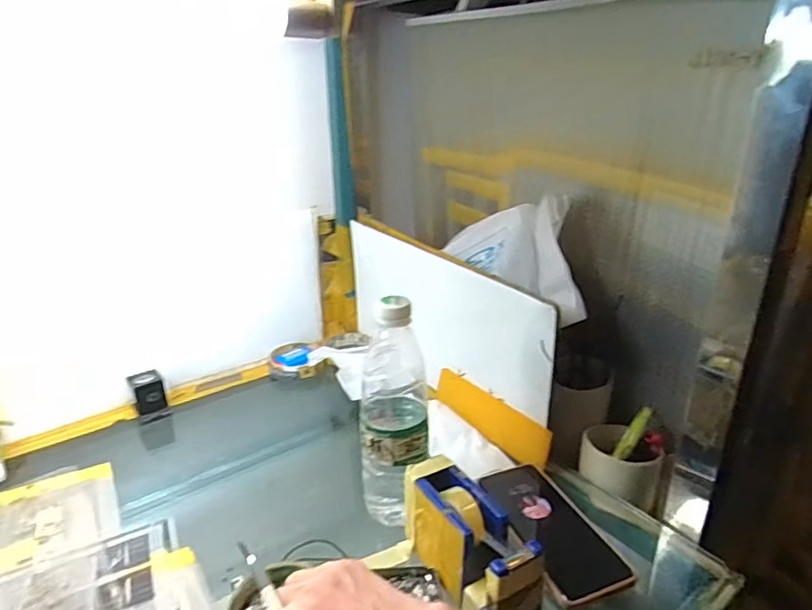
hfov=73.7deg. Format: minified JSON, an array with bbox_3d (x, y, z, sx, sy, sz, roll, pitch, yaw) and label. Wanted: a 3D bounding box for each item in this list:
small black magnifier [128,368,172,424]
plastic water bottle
[{"bbox_3d":[-0.347,0.123,0.731,0.043,0.053,0.048,-13,24,-27],"label":"small black magnifier"},{"bbox_3d":[-0.011,0.104,0.514,0.064,0.225,0.077,-3,21,-3],"label":"plastic water bottle"}]

